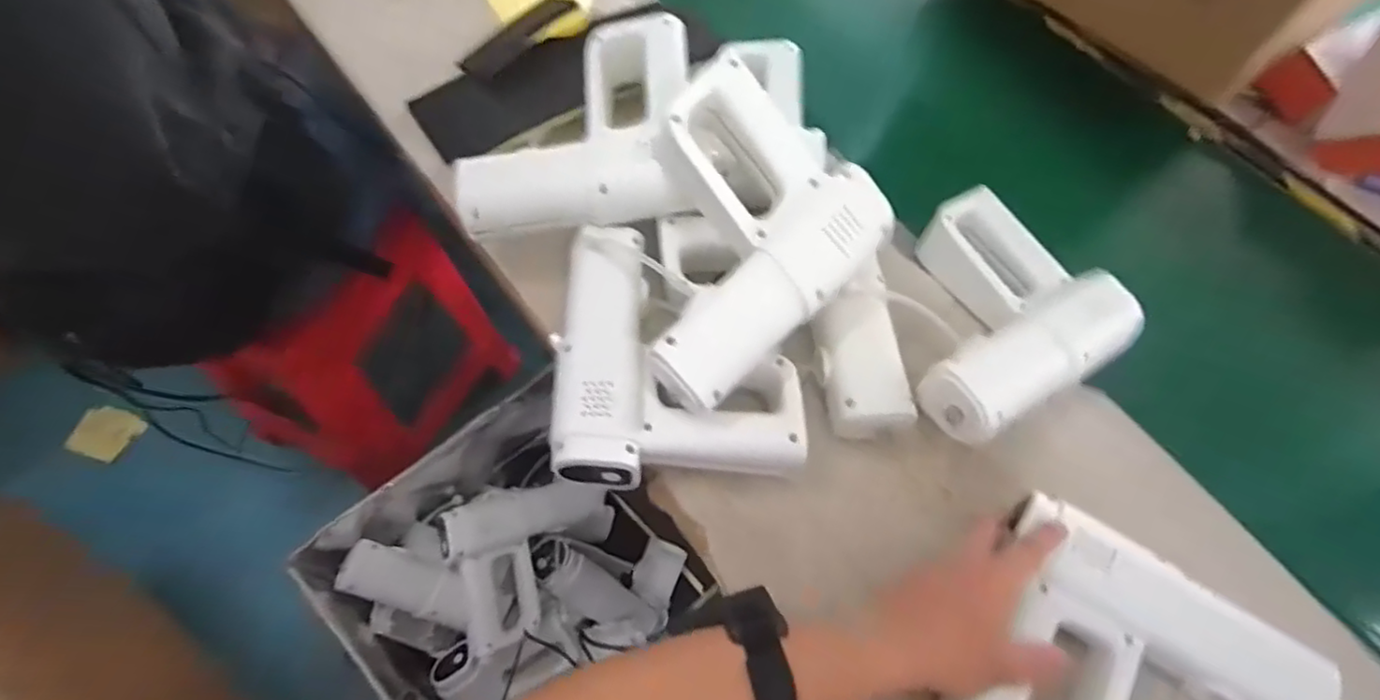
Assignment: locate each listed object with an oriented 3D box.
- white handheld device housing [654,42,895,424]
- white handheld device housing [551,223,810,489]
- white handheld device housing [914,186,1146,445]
[{"bbox_3d":[0.022,-0.086,0.488,0.209,0.074,0.181,-41,89,-13],"label":"white handheld device housing"},{"bbox_3d":[-0.013,0.002,0.516,0.178,0.060,0.206,-1,63,-5],"label":"white handheld device housing"},{"bbox_3d":[0.242,-0.034,0.543,0.202,0.065,0.184,-31,69,-18],"label":"white handheld device housing"}]

